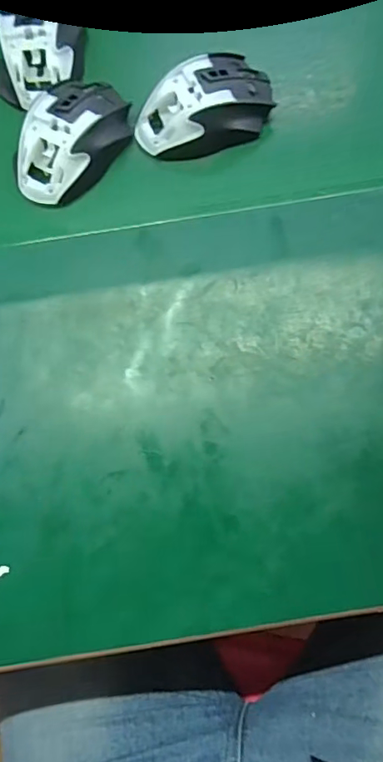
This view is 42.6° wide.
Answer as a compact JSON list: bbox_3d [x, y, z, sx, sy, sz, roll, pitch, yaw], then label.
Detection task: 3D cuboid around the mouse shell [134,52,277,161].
[{"bbox_3d":[0.012,-0.224,0.400,0.113,0.034,0.069,-24,78,-4],"label":"mouse shell"}]

